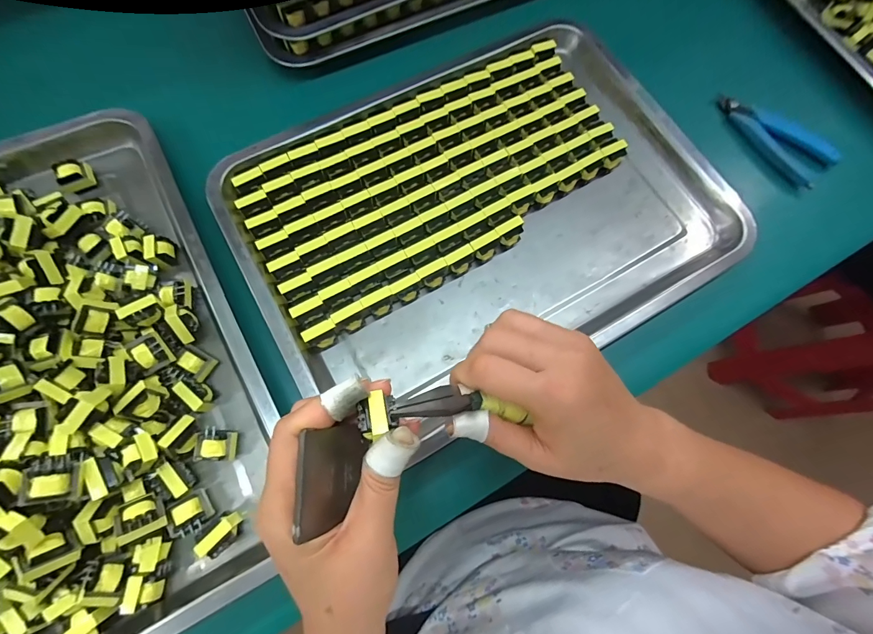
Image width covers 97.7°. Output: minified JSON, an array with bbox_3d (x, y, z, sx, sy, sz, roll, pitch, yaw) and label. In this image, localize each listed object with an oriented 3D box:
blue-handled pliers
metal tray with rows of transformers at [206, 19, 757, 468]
[{"bbox_3d":[0.321,-0.175,0.360,0.050,0.012,0.111,-33,78,-9],"label":"blue-handled pliers"},{"bbox_3d":[0.041,-0.091,0.325,0.386,0.034,0.282,-30,77,-9],"label":"metal tray with rows of transformers"}]

